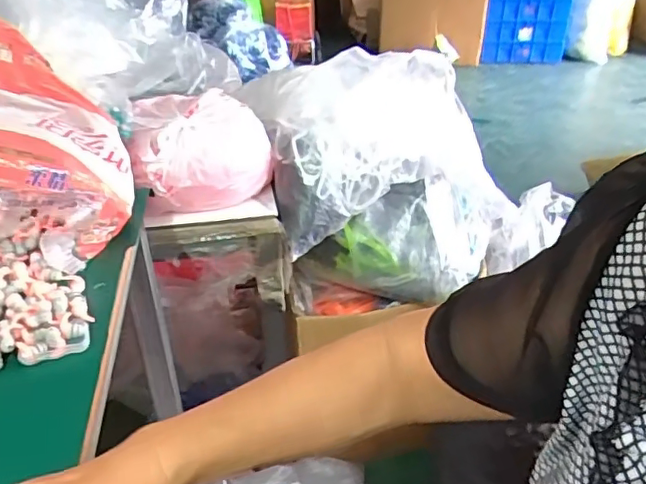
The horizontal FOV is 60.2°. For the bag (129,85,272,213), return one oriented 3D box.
[{"bbox_3d":[-0.184,-0.146,0.857,0.201,0.124,0.180,-7,34,-10],"label":"bag"}]

